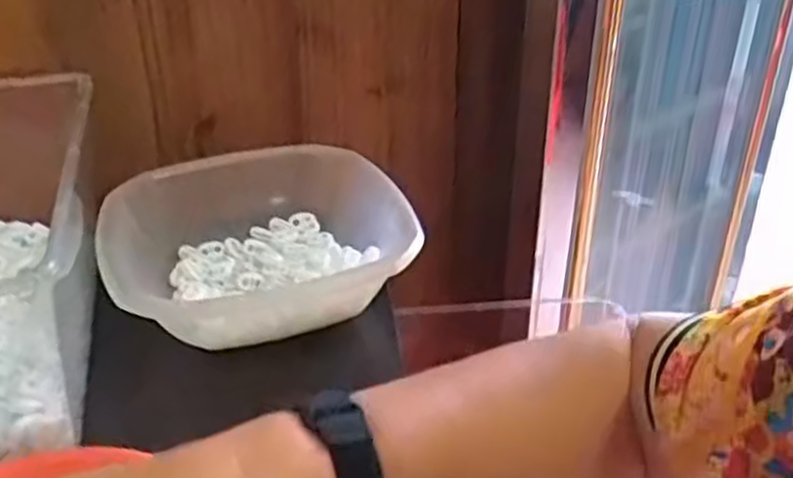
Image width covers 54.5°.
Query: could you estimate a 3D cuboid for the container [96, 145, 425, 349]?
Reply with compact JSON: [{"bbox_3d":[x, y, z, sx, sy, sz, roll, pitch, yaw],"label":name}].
[{"bbox_3d":[-0.098,0.000,0.572,0.206,0.065,0.177,-5,30,-9],"label":"container"}]

